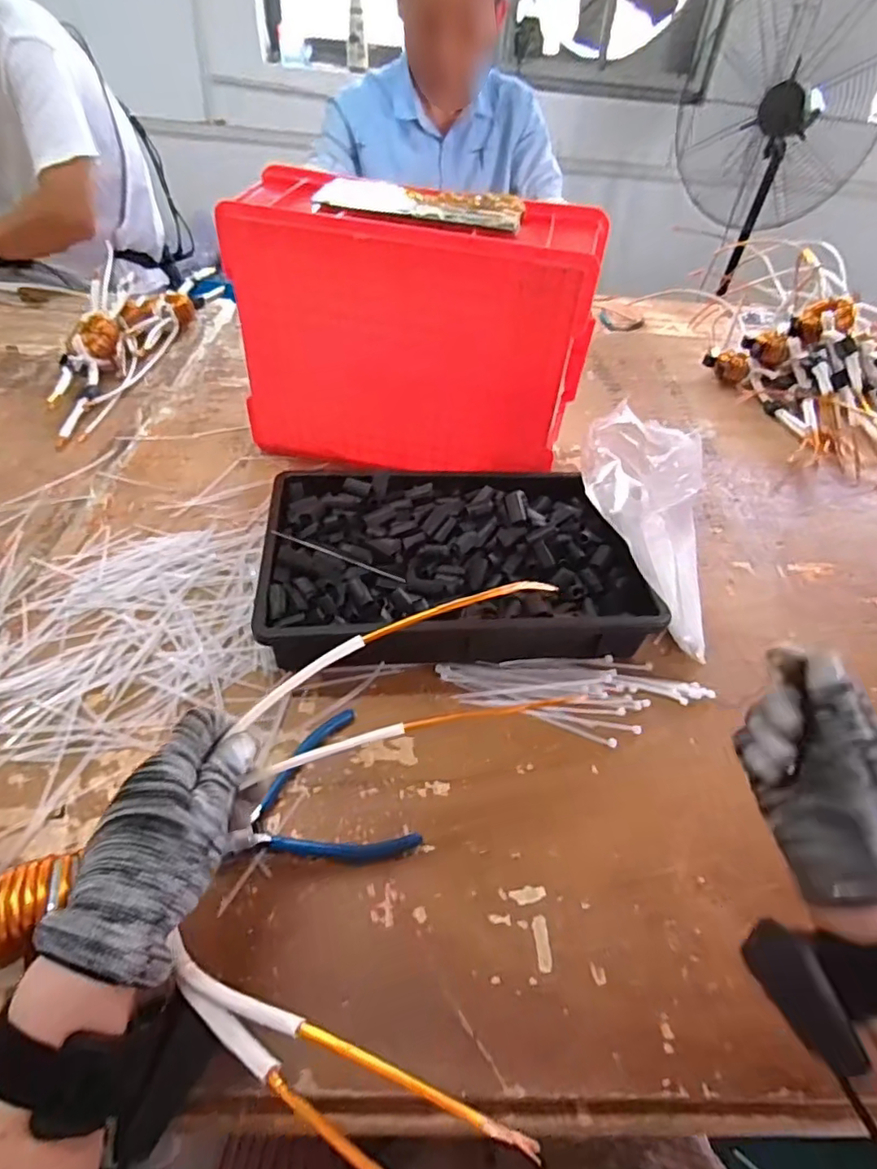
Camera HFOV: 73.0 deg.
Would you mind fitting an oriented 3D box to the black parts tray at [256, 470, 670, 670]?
[{"bbox_3d":[0.012,-0.022,0.614,0.361,0.067,0.248,-1,44,-8],"label":"black parts tray"}]

